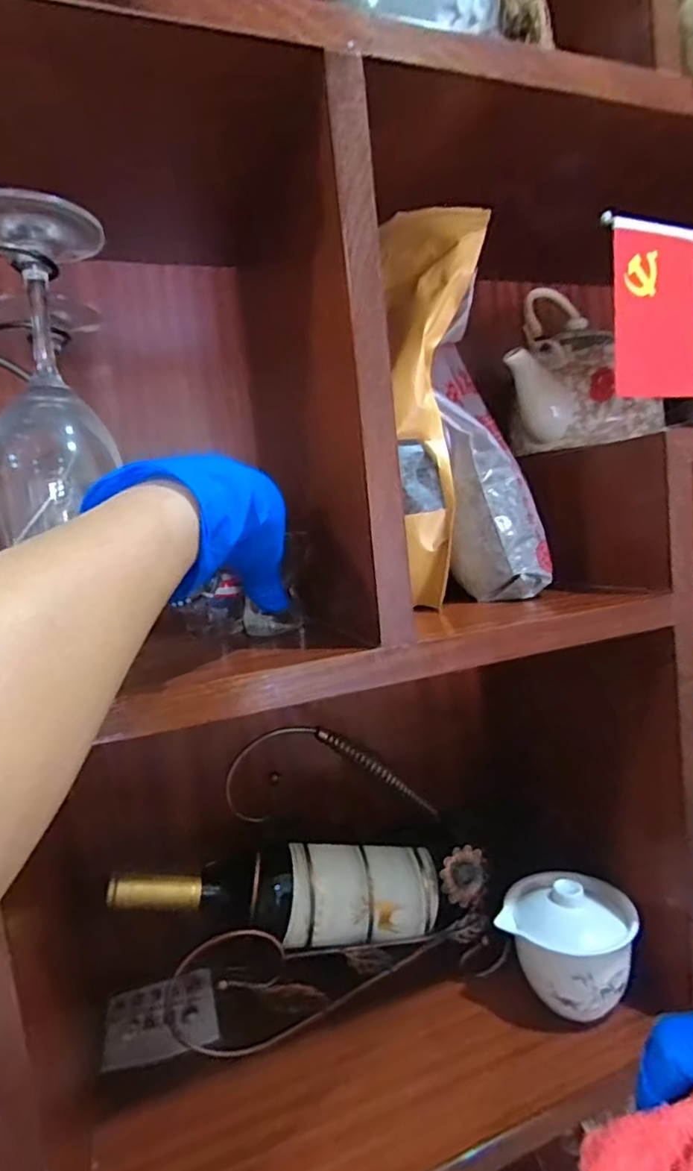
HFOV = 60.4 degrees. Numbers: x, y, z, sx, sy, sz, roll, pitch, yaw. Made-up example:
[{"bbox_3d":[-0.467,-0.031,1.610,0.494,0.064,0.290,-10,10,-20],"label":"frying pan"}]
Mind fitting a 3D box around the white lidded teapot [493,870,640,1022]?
[{"bbox_3d":[0.164,0.257,0.441,0.089,0.072,0.078,-3,7,21],"label":"white lidded teapot"}]

